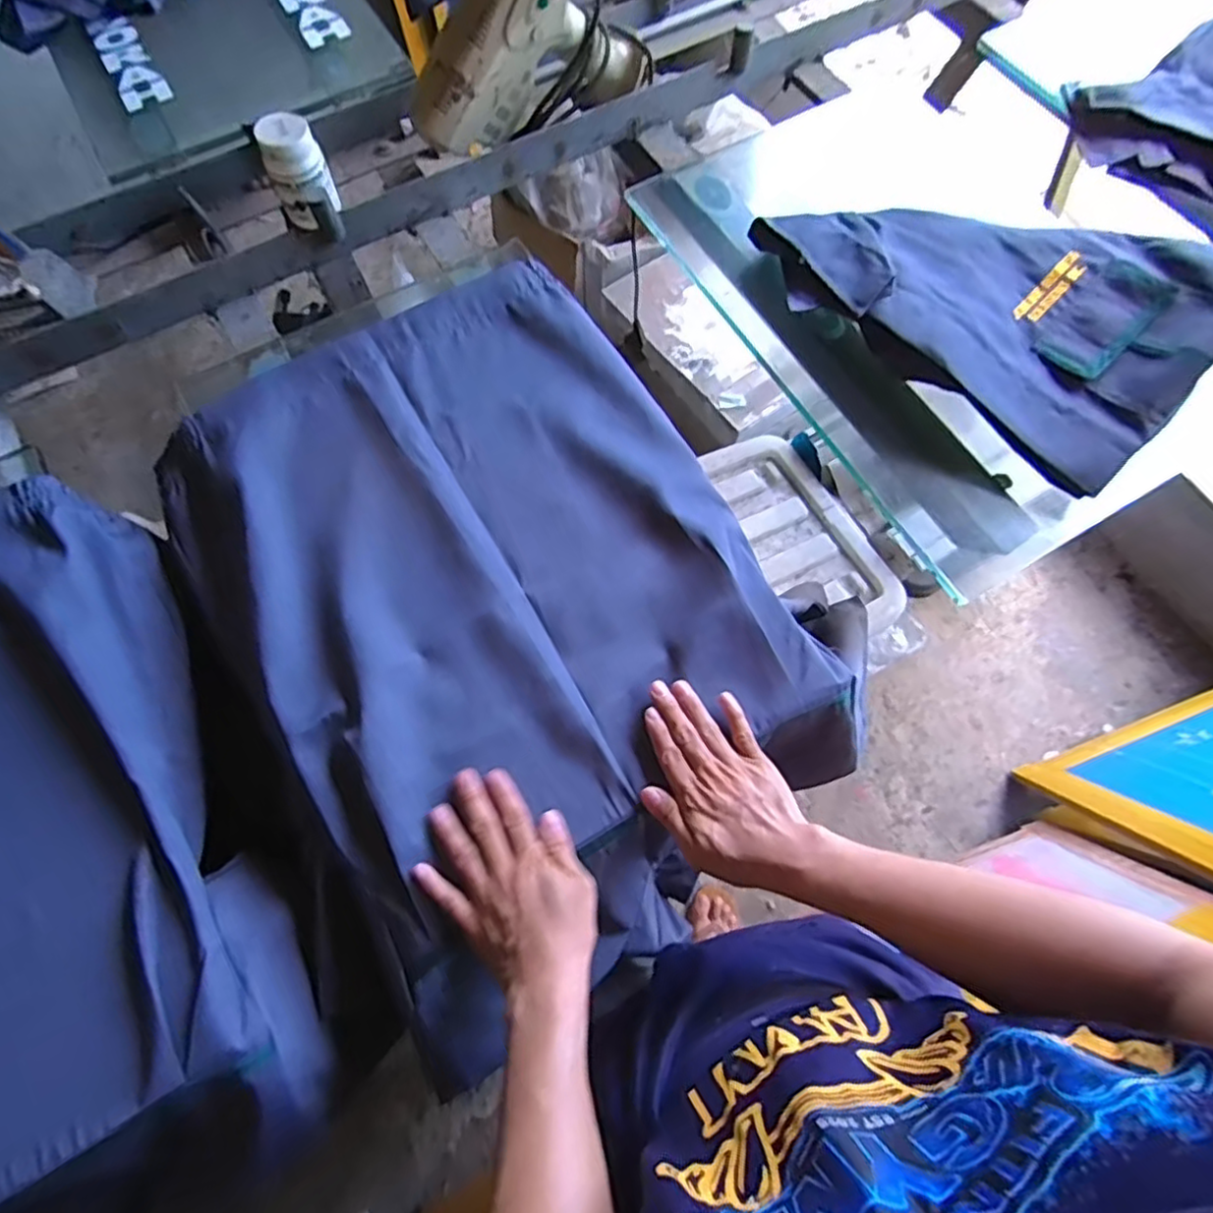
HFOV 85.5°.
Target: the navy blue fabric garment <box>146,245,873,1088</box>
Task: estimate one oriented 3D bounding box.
[{"bbox_3d":[-0.104,-0.022,0.616,0.463,0.060,0.640,-34,72,-10],"label":"navy blue fabric garment"}]

